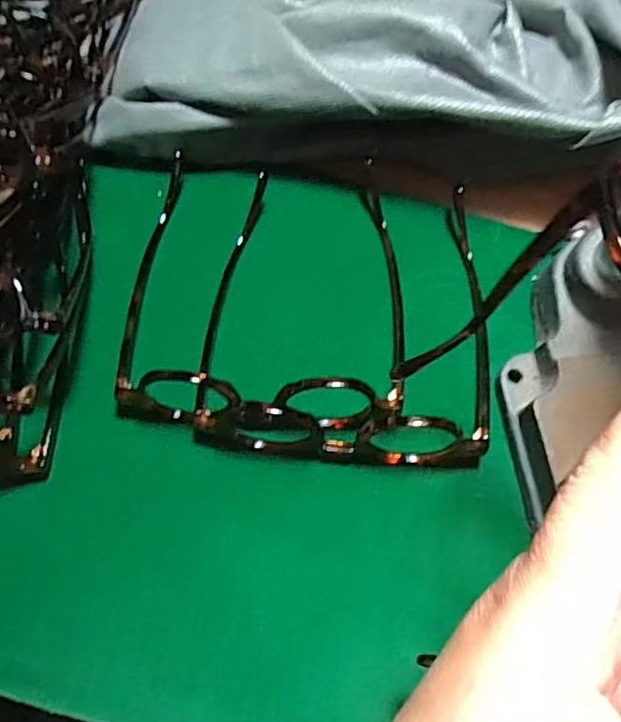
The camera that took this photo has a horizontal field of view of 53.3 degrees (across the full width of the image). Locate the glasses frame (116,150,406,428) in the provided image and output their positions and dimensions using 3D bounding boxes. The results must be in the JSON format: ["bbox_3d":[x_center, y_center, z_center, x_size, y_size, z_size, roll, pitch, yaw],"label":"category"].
[{"bbox_3d":[-0.022,-0.040,0.316,0.138,0.034,0.150,2,70,1],"label":"glasses frame"}]

